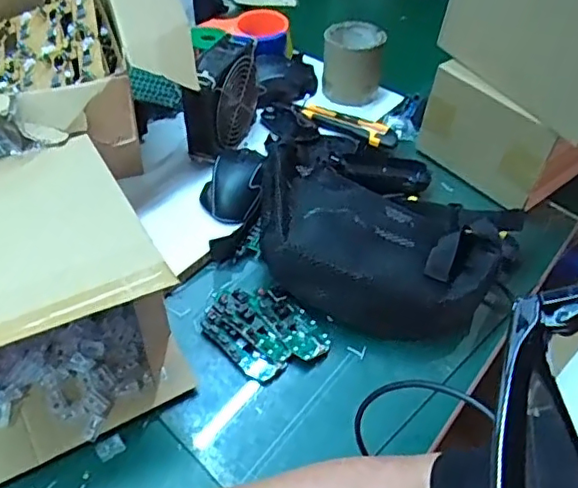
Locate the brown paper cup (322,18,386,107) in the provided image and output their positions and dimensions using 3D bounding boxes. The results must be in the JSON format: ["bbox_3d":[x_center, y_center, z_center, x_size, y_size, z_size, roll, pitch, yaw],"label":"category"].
[{"bbox_3d":[0.088,-0.256,0.827,0.083,0.086,0.070,9,46,4],"label":"brown paper cup"}]

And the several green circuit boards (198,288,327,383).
[{"bbox_3d":[-0.024,0.080,0.575,0.113,0.013,0.088,36,54,27],"label":"several green circuit boards"}]

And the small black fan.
[{"bbox_3d":[-0.083,-0.186,0.725,0.054,0.095,0.134,15,47,10],"label":"small black fan"}]

